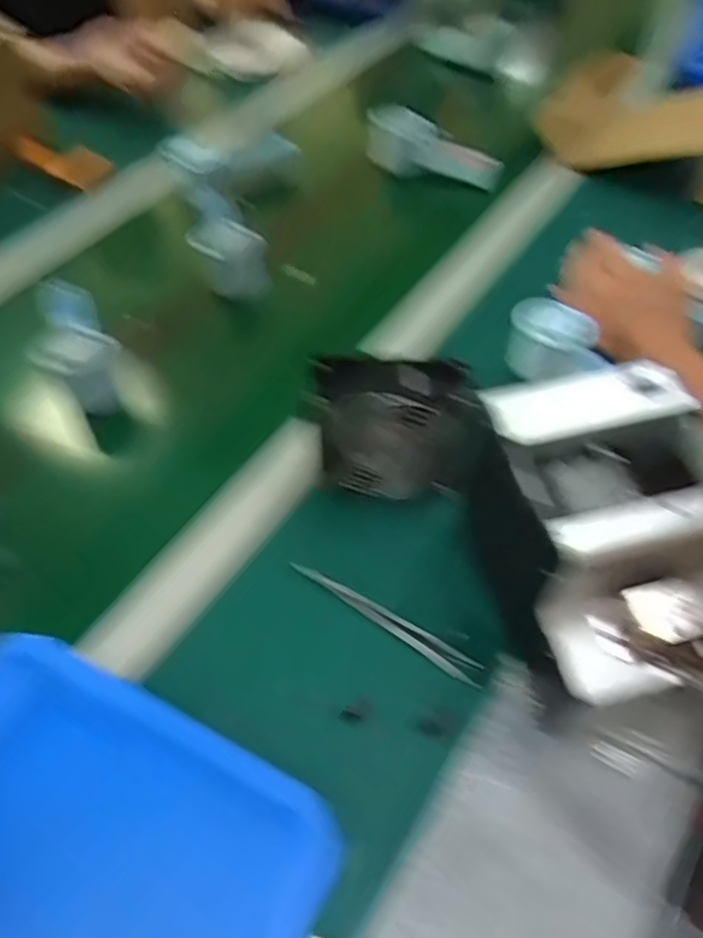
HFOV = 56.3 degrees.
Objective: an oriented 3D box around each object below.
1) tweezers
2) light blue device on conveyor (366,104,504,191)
[{"bbox_3d":[0.023,0.109,0.475,0.153,0.006,0.018,25,56,21],"label":"tweezers"},{"bbox_3d":[0.108,-0.419,0.884,0.182,0.076,0.043,20,56,-3],"label":"light blue device on conveyor"}]

